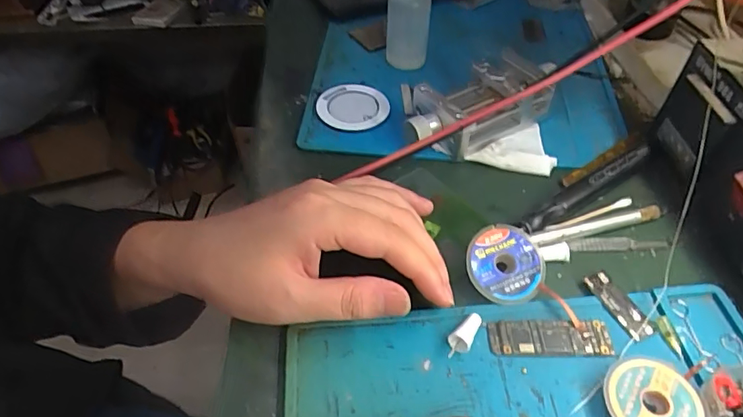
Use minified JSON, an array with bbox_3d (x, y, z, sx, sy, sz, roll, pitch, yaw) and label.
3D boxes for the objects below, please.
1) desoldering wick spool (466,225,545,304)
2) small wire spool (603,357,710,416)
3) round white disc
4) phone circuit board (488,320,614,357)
[{"bbox_3d":[0.078,0.032,0.293,0.045,0.009,0.044,1,73,-3],"label":"desoldering wick spool"},{"bbox_3d":[0.134,0.094,0.239,0.042,0.012,0.045,0,47,0],"label":"small wire spool"},{"bbox_3d":[-0.015,-0.083,0.406,0.056,0.007,0.056,0,47,0],"label":"round white disc"},{"bbox_3d":[0.095,0.068,0.268,0.064,0.004,0.020,0,47,1],"label":"phone circuit board"}]

